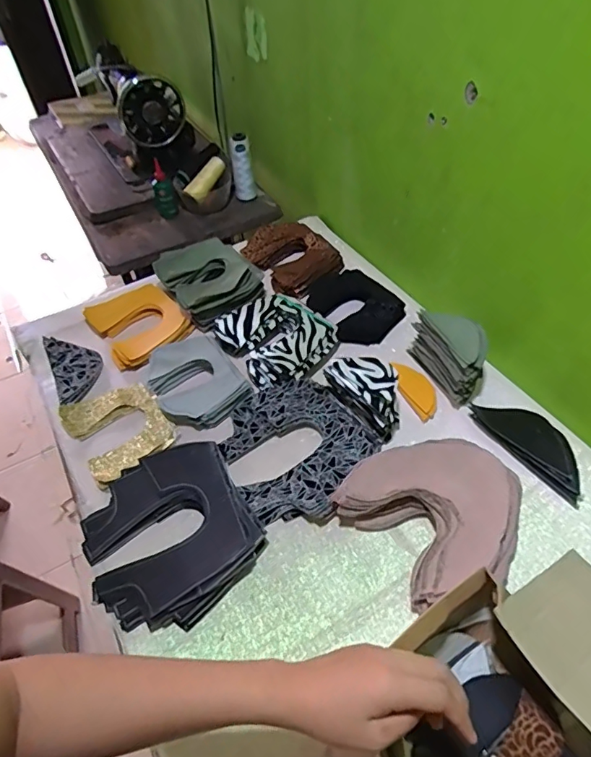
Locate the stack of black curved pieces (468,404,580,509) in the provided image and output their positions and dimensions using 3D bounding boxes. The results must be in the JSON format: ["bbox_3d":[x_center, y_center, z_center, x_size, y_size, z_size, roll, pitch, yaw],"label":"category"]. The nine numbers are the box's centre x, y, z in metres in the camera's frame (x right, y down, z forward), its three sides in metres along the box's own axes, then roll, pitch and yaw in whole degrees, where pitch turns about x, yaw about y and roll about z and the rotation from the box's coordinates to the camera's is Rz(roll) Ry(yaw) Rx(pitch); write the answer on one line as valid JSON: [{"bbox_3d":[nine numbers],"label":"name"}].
[{"bbox_3d":[0.306,0.082,0.647,0.064,0.026,0.161,-24,52,-17],"label":"stack of black curved pieces"}]

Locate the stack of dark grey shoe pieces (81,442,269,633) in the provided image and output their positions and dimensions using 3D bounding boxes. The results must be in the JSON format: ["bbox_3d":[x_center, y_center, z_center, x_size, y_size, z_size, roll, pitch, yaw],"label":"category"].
[{"bbox_3d":[-0.149,0.180,0.598,0.186,0.036,0.202,-26,52,-18],"label":"stack of dark grey shoe pieces"}]

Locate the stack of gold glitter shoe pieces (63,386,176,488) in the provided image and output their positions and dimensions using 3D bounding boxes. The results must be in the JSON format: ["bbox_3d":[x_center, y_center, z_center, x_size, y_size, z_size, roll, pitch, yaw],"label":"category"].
[{"bbox_3d":[-0.250,0.071,0.717,0.121,0.023,0.157,-31,54,-22],"label":"stack of gold glitter shoe pieces"}]

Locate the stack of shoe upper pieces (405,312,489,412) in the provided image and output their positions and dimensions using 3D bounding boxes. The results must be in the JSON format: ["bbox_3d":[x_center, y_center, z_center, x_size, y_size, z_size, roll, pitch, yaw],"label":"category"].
[{"bbox_3d":[0.225,-0.038,0.722,0.059,0.086,0.132,-18,50,-12],"label":"stack of shoe upper pieces"}]

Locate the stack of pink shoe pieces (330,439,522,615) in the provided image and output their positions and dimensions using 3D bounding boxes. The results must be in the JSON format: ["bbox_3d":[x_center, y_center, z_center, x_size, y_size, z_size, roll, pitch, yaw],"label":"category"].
[{"bbox_3d":[0.170,0.148,0.587,0.201,0.043,0.188,-30,53,-21],"label":"stack of pink shoe pieces"}]

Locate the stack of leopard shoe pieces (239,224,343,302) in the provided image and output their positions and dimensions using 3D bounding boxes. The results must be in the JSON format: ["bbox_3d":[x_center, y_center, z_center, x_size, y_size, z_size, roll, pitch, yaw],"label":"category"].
[{"bbox_3d":[-0.007,-0.227,0.945,0.137,0.049,0.169,-33,55,-24],"label":"stack of leopard shoe pieces"}]

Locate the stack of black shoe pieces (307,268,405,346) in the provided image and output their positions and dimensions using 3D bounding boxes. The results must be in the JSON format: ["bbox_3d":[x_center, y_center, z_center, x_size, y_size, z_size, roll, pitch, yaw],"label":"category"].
[{"bbox_3d":[0.100,-0.130,0.852,0.126,0.043,0.169,-23,51,-16],"label":"stack of black shoe pieces"}]

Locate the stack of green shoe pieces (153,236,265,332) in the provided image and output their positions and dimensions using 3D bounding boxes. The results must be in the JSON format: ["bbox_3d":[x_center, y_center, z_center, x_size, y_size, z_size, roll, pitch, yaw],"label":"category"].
[{"bbox_3d":[-0.150,-0.179,0.876,0.145,0.045,0.171,-29,53,-20],"label":"stack of green shoe pieces"}]

